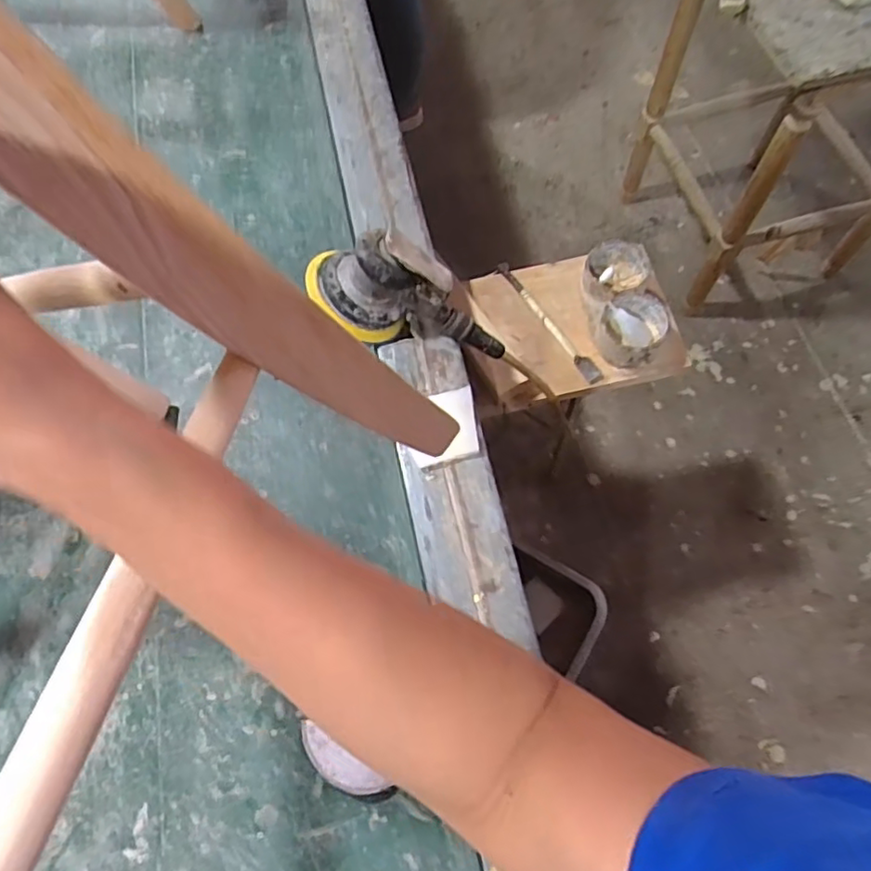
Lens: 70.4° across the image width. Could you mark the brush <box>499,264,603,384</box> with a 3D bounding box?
[{"bbox_3d":[0.148,-0.155,0.819,0.020,0.010,0.220,-29,70,-11],"label":"brush"}]

